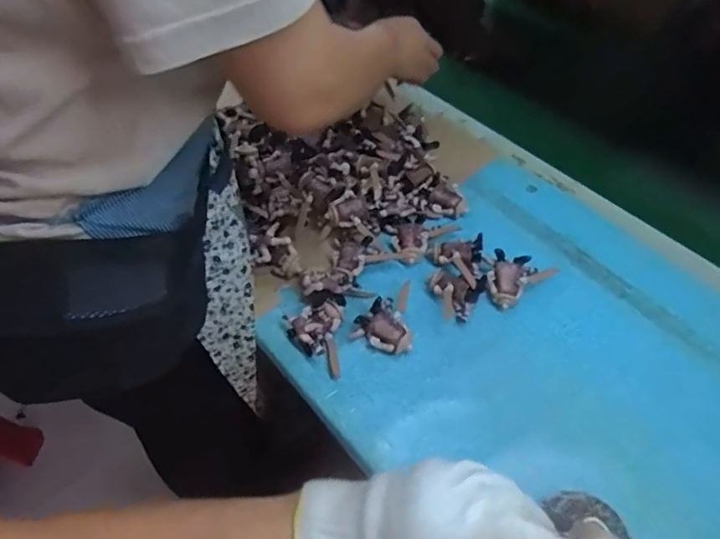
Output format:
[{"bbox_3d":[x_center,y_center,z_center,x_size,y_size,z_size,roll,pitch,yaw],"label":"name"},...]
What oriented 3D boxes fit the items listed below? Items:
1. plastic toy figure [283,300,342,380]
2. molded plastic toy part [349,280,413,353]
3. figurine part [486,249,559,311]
[{"bbox_3d":[-0.043,0.074,0.542,0.056,0.031,0.075,-11,53,-7],"label":"plastic toy figure"},{"bbox_3d":[0.025,0.048,0.557,0.060,0.034,0.074,5,53,5],"label":"molded plastic toy part"},{"bbox_3d":[0.170,0.004,0.584,0.083,0.031,0.049,-31,58,-20],"label":"figurine part"}]

